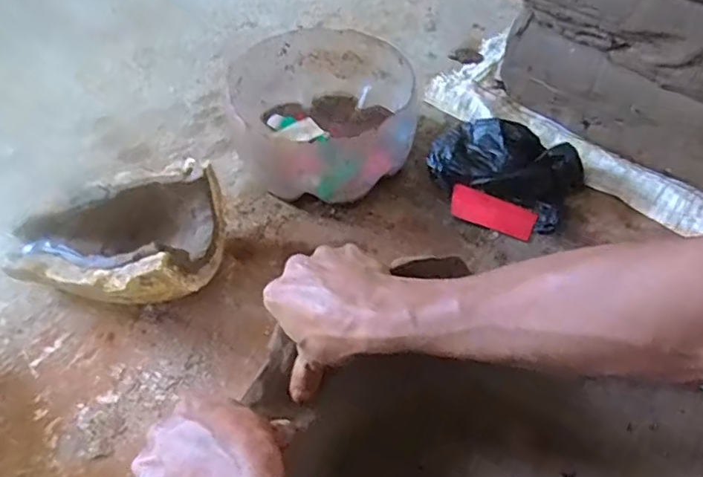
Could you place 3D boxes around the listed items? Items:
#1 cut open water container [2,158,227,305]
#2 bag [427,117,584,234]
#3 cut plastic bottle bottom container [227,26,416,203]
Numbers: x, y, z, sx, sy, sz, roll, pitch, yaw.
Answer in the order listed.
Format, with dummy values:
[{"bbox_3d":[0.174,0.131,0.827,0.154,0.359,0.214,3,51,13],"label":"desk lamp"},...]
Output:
[{"bbox_3d":[-0.268,0.005,0.660,0.232,0.115,0.191,-2,51,-2],"label":"cut open water container"},{"bbox_3d":[0.199,-0.098,0.755,0.187,0.064,0.106,27,55,20],"label":"bag"},{"bbox_3d":[-0.033,-0.157,0.781,0.222,0.132,0.240,-3,51,-3],"label":"cut plastic bottle bottom container"}]

